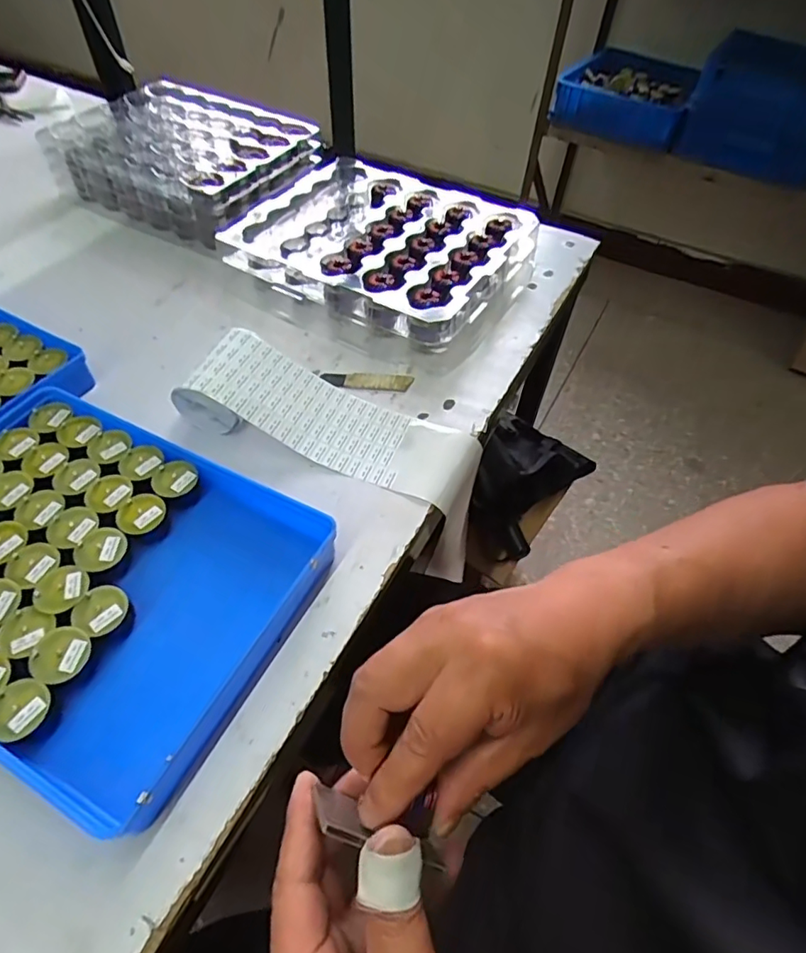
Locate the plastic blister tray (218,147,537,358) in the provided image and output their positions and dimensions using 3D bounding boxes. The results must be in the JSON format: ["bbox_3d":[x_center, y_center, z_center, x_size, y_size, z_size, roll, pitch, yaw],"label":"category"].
[{"bbox_3d":[-0.048,-0.291,0.650,0.369,0.065,0.255,28,57,17],"label":"plastic blister tray"}]

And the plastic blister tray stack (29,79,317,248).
[{"bbox_3d":[-0.300,-0.453,0.754,0.292,0.072,0.242,25,56,16],"label":"plastic blister tray stack"}]

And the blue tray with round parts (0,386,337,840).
[{"bbox_3d":[-0.242,0.063,0.398,0.315,0.036,0.226,24,56,15],"label":"blue tray with round parts"}]

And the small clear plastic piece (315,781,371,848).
[{"bbox_3d":[-0.029,0.158,0.250,0.021,0.058,0.005,27,72,-4],"label":"small clear plastic piece"}]

